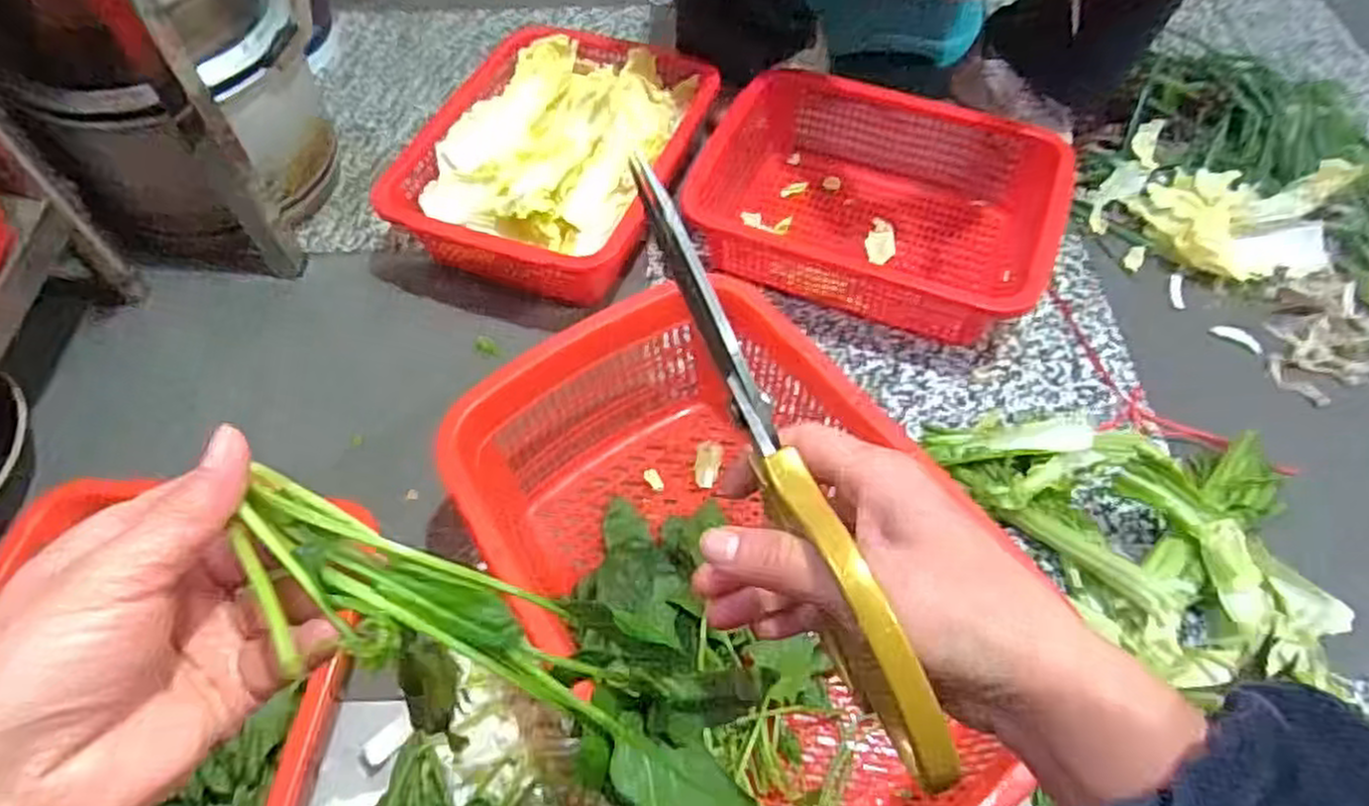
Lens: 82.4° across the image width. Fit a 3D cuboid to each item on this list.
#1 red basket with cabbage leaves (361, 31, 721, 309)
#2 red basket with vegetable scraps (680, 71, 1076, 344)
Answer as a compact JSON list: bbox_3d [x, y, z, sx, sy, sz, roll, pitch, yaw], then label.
[{"bbox_3d":[-0.169,-0.333,1.052,0.321,0.150,0.415,19,59,13],"label":"red basket with cabbage leaves"},{"bbox_3d":[0.256,-0.275,1.031,0.432,0.112,0.331,19,59,13],"label":"red basket with vegetable scraps"}]

